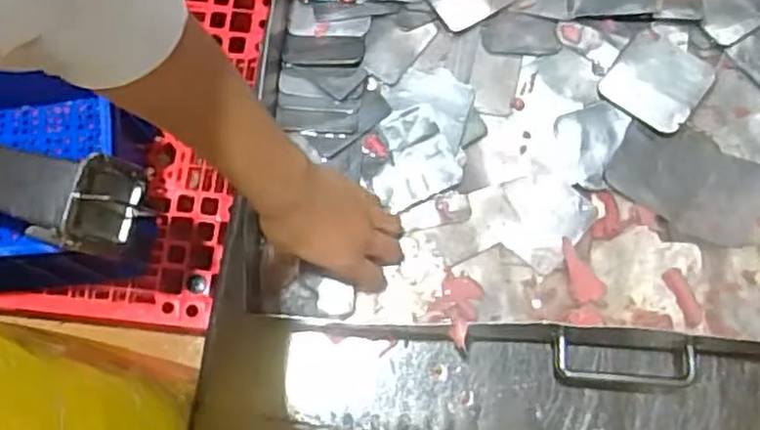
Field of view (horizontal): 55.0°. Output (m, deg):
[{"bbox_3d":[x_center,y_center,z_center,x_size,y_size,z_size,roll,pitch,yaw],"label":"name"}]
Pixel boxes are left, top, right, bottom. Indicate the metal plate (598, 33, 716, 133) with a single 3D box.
[{"bbox_3d":[0.264,-0.126,0.698,0.083,0.015,0.081,37,80,8],"label":"metal plate"}]

